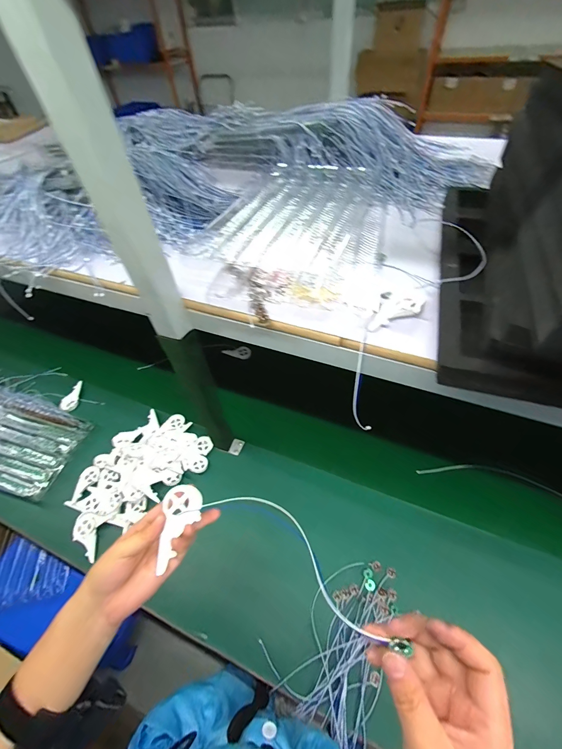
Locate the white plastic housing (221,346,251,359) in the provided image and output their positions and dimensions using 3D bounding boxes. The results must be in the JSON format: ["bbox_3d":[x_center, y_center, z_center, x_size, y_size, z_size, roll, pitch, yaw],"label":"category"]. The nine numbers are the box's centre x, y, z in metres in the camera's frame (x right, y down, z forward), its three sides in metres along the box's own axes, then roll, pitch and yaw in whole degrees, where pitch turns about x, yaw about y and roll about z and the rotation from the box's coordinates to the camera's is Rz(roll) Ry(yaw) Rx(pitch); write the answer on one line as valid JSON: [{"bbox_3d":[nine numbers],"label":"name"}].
[{"bbox_3d":[-0.143,-0.069,1.026,0.091,0.009,0.042,1,96,0],"label":"white plastic housing"}]

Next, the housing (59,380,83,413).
[{"bbox_3d":[-0.631,0.066,0.960,0.047,0.017,0.096,10,67,12],"label":"housing"}]

